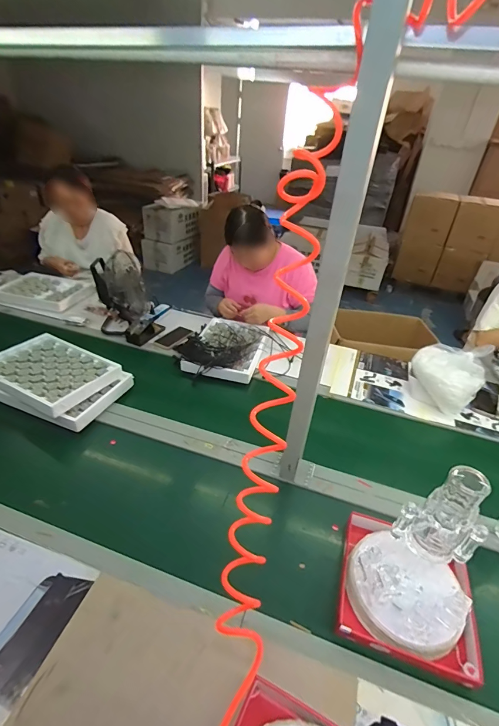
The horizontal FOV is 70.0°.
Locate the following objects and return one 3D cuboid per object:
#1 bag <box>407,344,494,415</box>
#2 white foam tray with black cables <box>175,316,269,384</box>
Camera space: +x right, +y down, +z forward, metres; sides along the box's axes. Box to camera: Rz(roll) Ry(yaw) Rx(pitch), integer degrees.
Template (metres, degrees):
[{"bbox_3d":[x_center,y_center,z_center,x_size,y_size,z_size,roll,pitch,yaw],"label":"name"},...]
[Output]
[{"bbox_3d":[0.635,0.050,1.167,0.212,0.188,0.162,24,39,26],"label":"bag"},{"bbox_3d":[-0.094,-0.058,1.320,0.312,0.065,0.345,13,35,12],"label":"white foam tray with black cables"}]

